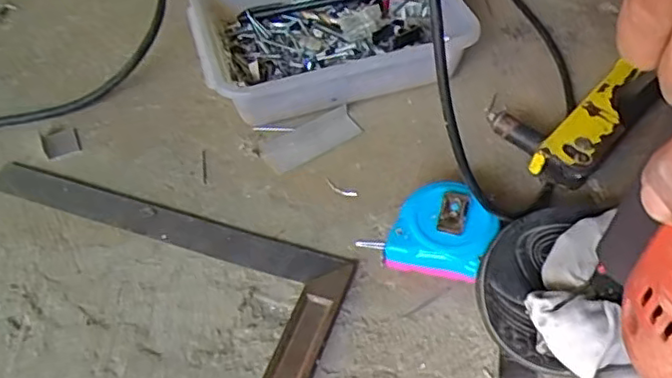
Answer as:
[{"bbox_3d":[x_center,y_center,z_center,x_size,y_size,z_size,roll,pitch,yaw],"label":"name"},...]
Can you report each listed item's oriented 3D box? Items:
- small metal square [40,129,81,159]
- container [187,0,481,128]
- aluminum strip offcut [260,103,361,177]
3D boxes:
[{"bbox_3d":[-0.229,-0.038,0.529,0.028,0.004,0.031,-20,56,-19],"label":"small metal square"},{"bbox_3d":[-0.012,-0.137,0.569,0.217,0.056,0.182,-15,51,-8],"label":"container"},{"bbox_3d":[-0.021,-0.041,0.519,0.081,0.009,0.035,-26,54,-17],"label":"aluminum strip offcut"}]

